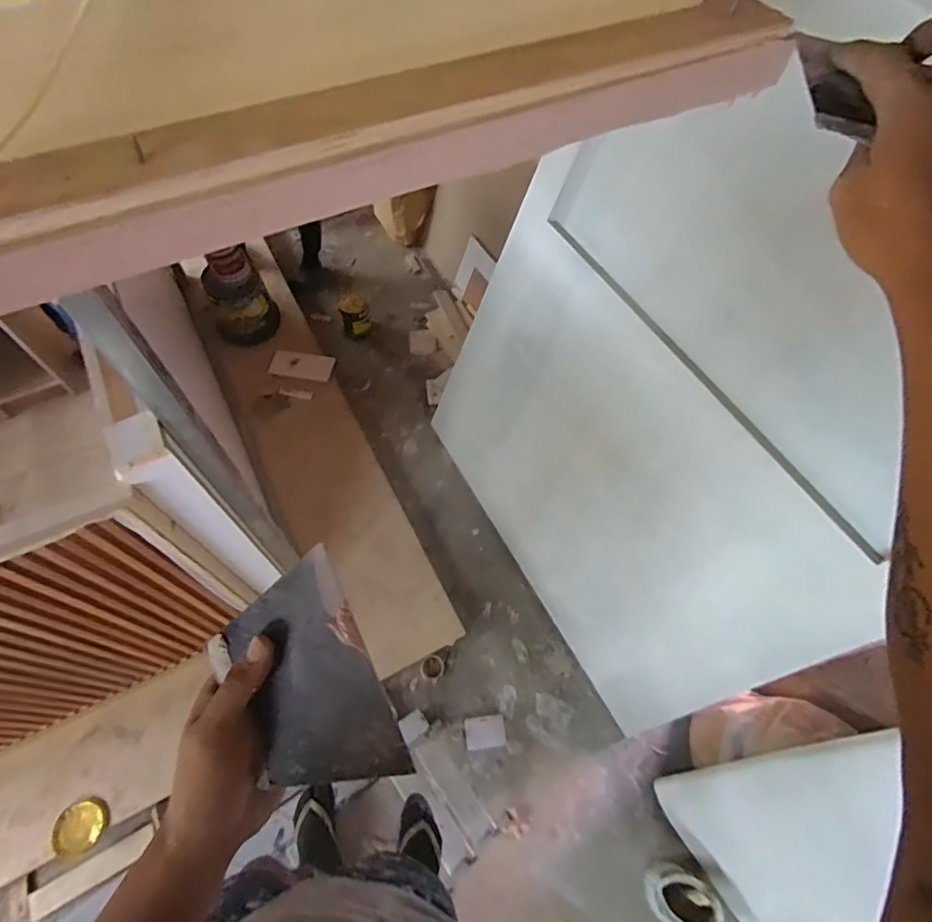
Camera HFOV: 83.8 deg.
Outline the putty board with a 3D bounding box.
[{"bbox_3d":[-0.096,0.132,0.318,0.084,0.008,0.132,-23,81,9],"label":"putty board"}]

